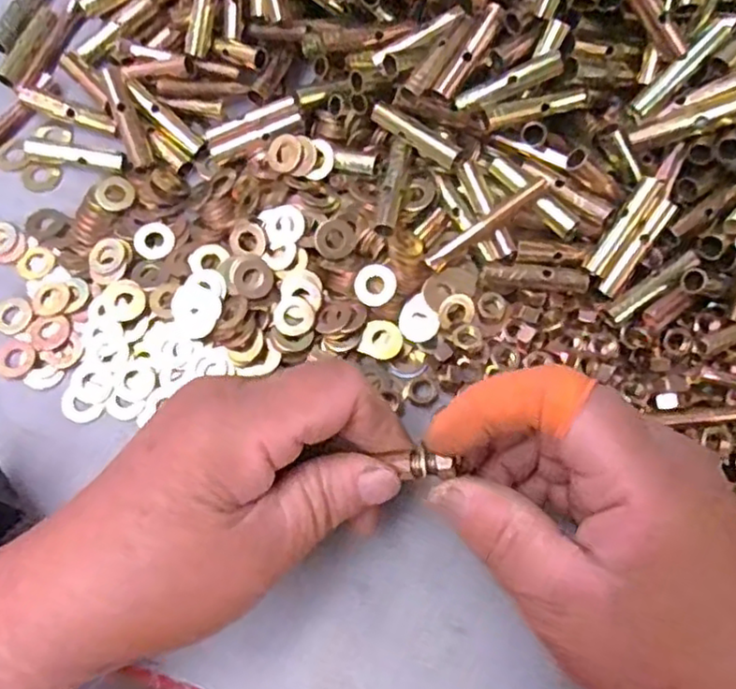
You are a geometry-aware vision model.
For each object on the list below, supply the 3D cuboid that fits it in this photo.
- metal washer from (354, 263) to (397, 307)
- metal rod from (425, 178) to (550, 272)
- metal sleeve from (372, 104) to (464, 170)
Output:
[{"bbox_3d":[0.003,-0.024,0.275,0.017,0.004,0.017,-1,83,5],"label":"metal washer"},{"bbox_3d":[0.048,-0.048,0.272,0.056,0.005,0.006,-36,74,11],"label":"metal rod"},{"bbox_3d":[0.021,-0.089,0.286,0.042,0.007,0.010,27,70,-10],"label":"metal sleeve"}]

